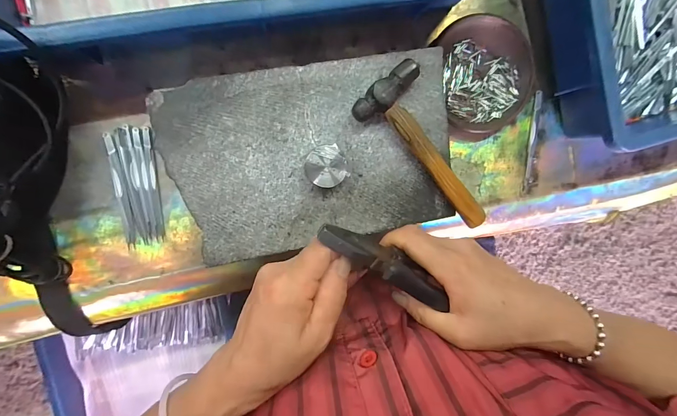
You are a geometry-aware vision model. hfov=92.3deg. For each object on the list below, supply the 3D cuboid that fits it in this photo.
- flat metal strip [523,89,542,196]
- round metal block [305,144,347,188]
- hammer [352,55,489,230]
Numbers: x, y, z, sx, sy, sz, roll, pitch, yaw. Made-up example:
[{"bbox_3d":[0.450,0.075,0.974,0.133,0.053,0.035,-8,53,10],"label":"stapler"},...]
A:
[{"bbox_3d":[0.218,-0.073,0.364,0.007,0.004,0.111,4,95,-8],"label":"flat metal strip"},{"bbox_3d":[-0.011,-0.034,0.269,0.032,0.021,0.032,-1,96,-7],"label":"round metal block"},{"bbox_3d":[0.086,-0.055,0.280,0.149,0.021,0.064,41,90,-9],"label":"hammer"}]

